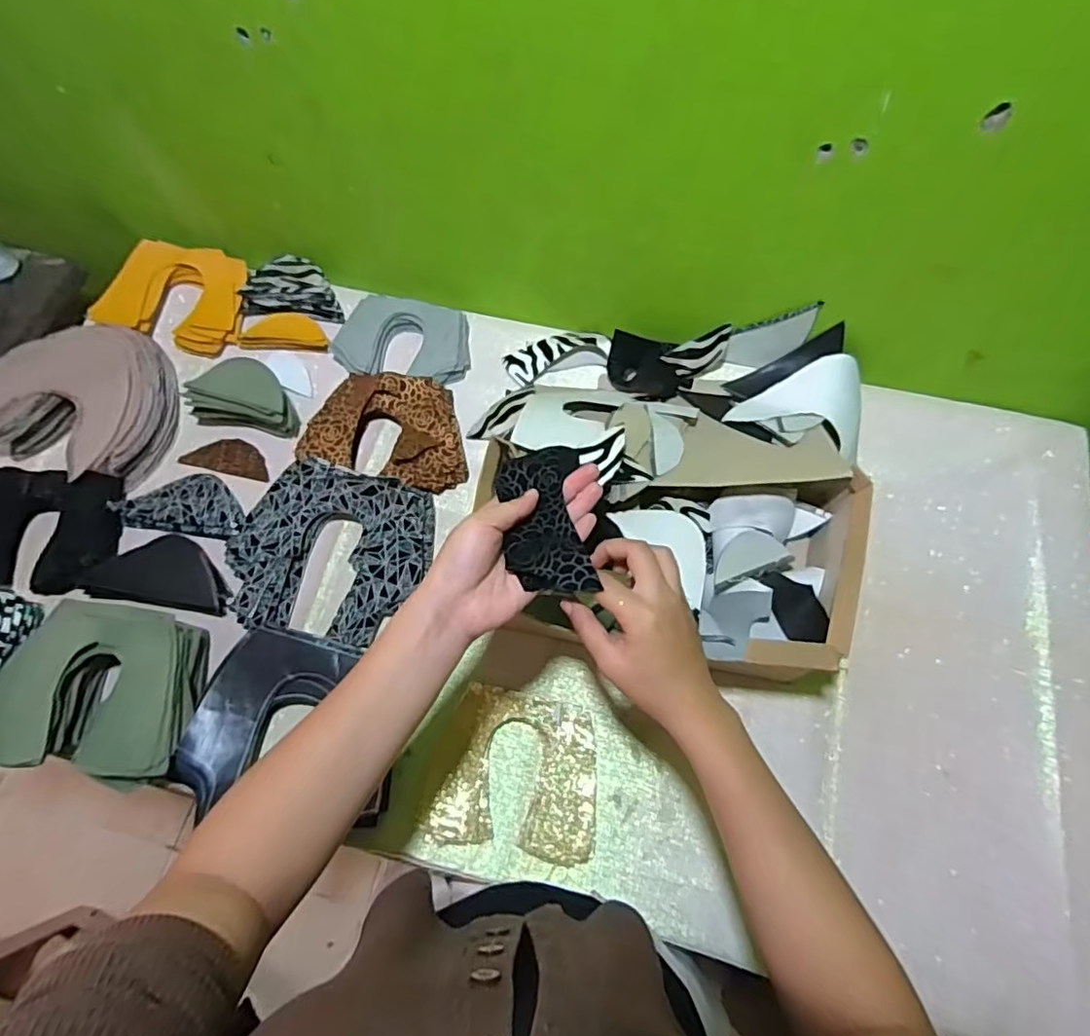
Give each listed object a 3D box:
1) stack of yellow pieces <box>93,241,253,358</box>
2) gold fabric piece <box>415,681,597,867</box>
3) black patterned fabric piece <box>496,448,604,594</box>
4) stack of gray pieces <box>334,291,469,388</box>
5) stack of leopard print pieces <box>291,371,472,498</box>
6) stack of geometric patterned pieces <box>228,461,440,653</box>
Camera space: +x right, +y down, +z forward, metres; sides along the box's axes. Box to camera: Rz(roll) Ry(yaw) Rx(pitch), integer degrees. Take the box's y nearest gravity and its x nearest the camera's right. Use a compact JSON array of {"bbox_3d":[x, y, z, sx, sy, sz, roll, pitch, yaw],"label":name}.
[{"bbox_3d":[-0.467,-0.283,0.769,0.174,0.046,0.136,15,66,7],"label":"stack of yellow pieces"},{"bbox_3d":[-0.027,0.231,0.553,0.152,0.008,0.132,8,66,4],"label":"gold fabric piece"},{"bbox_3d":[0.001,0.002,0.426,0.058,0.016,0.111,-8,62,-4],"label":"black patterned fabric piece"},{"bbox_3d":[-0.172,-0.217,0.743,0.160,0.028,0.109,11,66,5],"label":"stack of gray pieces"},{"bbox_3d":[-0.174,-0.105,0.685,0.190,0.037,0.132,15,66,7],"label":"stack of leopard print pieces"},{"bbox_3d":[-0.222,0.032,0.622,0.196,0.029,0.178,14,66,7],"label":"stack of geometric patterned pieces"}]

